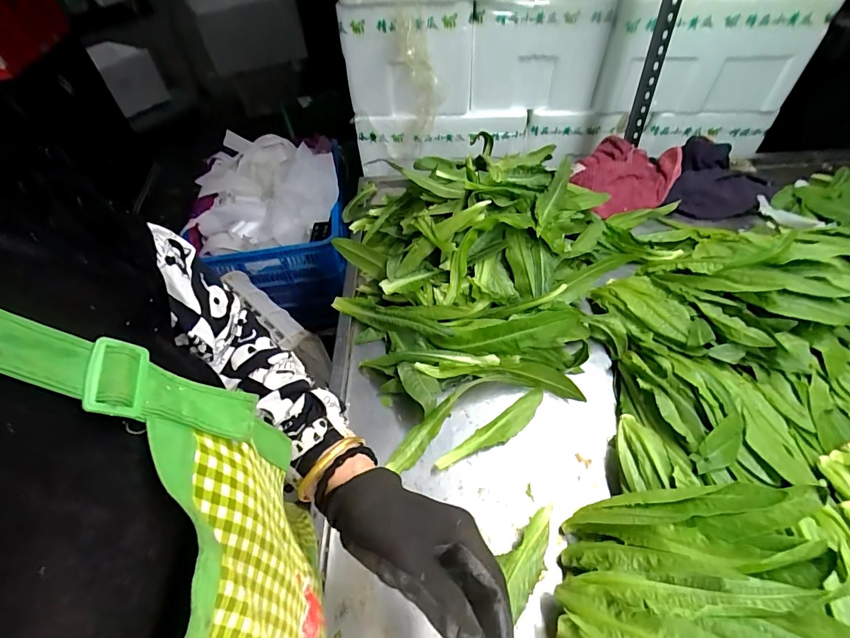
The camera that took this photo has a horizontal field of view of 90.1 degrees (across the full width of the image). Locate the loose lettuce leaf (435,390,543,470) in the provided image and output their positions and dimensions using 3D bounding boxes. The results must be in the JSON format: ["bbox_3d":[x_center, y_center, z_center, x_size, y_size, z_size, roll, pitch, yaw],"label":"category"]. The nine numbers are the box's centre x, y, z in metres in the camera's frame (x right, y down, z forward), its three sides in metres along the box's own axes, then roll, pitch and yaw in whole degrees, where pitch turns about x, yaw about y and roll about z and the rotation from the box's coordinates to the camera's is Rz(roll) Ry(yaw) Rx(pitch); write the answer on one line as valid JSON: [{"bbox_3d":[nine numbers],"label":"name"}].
[{"bbox_3d":[0.087,0.140,0.525,0.163,0.010,0.030,-30,53,-19],"label":"loose lettuce leaf"}]

